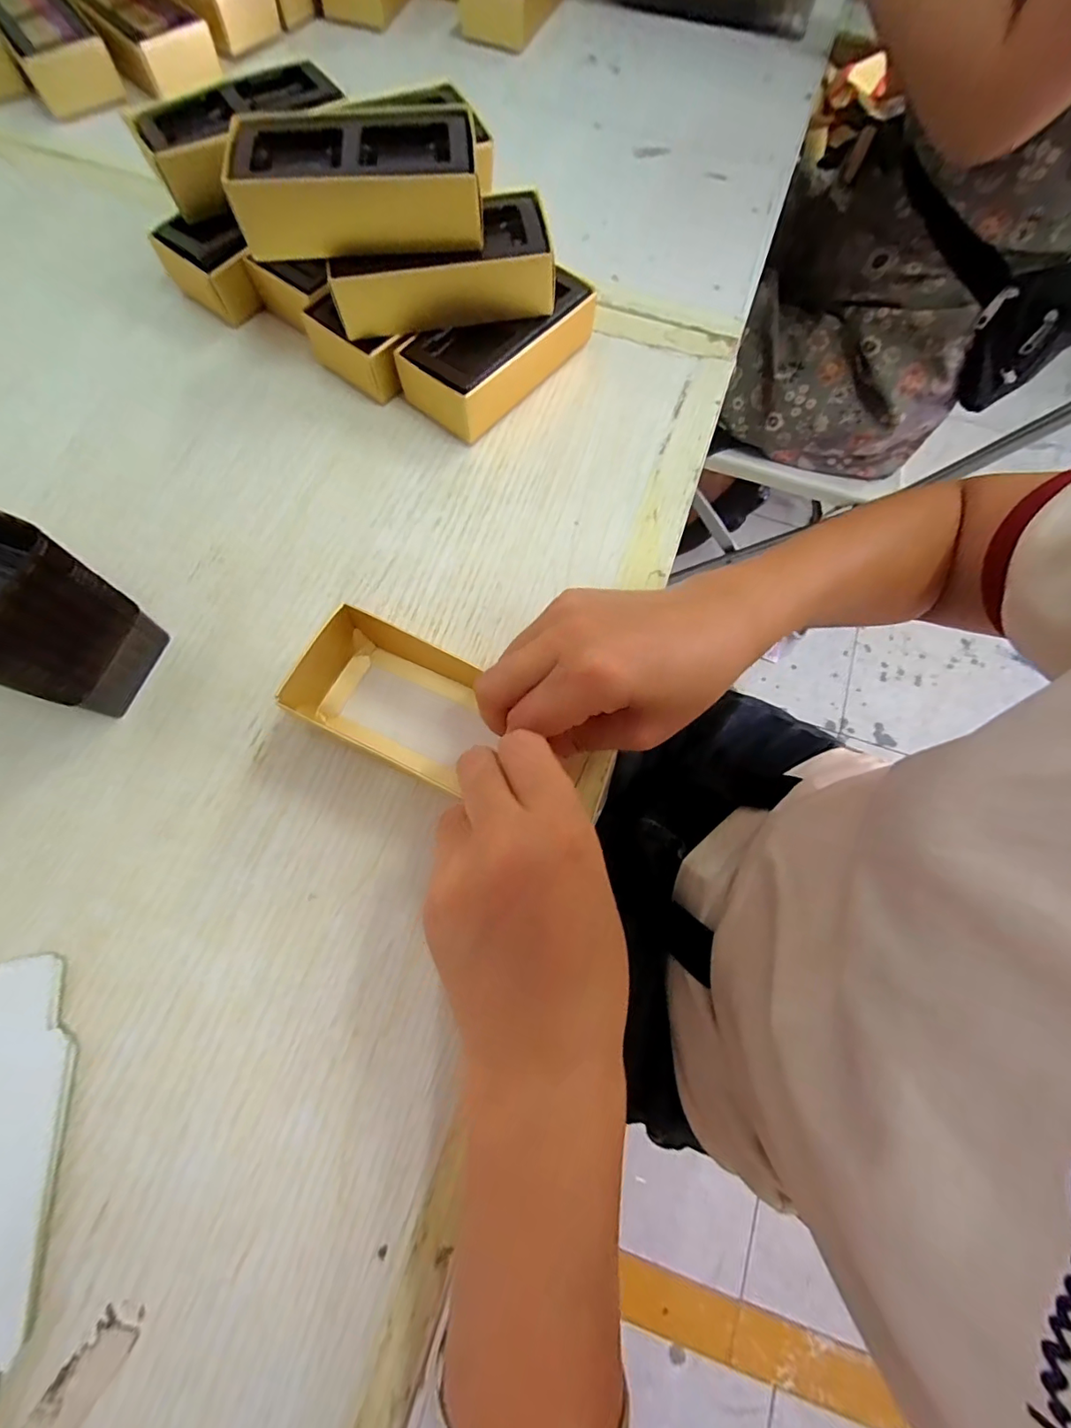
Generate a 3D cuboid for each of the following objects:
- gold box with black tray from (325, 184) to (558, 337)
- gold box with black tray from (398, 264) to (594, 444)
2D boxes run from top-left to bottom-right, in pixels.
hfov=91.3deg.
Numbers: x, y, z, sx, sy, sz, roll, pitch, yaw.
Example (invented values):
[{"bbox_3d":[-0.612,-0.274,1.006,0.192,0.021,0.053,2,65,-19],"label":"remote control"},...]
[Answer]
[{"bbox_3d":[-0.051,-0.244,0.283,0.114,0.032,0.053,-10,72,-5],"label":"gold box with black tray"},{"bbox_3d":[-0.019,-0.219,0.313,0.120,0.035,0.066,-43,78,-13],"label":"gold box with black tray"}]

